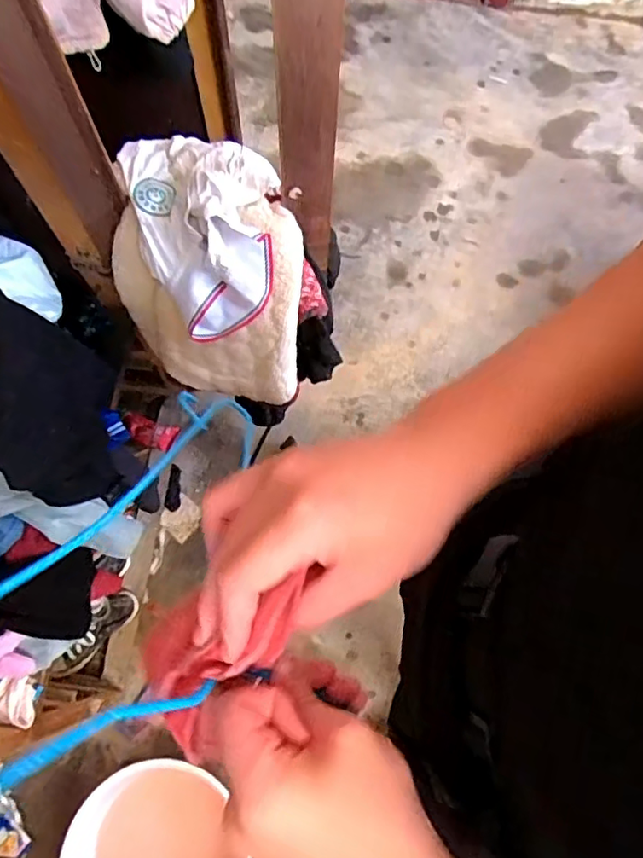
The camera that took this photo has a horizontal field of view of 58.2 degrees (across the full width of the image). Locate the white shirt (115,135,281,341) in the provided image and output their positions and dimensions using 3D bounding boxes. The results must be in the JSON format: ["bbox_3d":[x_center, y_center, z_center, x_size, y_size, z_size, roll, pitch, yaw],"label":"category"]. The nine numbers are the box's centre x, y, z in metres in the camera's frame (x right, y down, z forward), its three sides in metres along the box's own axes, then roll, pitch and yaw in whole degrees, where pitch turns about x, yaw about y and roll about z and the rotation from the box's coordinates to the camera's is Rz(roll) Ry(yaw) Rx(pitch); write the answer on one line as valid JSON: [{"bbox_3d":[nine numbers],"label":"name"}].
[{"bbox_3d":[-0.157,-0.306,0.827,0.206,0.119,0.306,-18,73,-8],"label":"white shirt"}]

